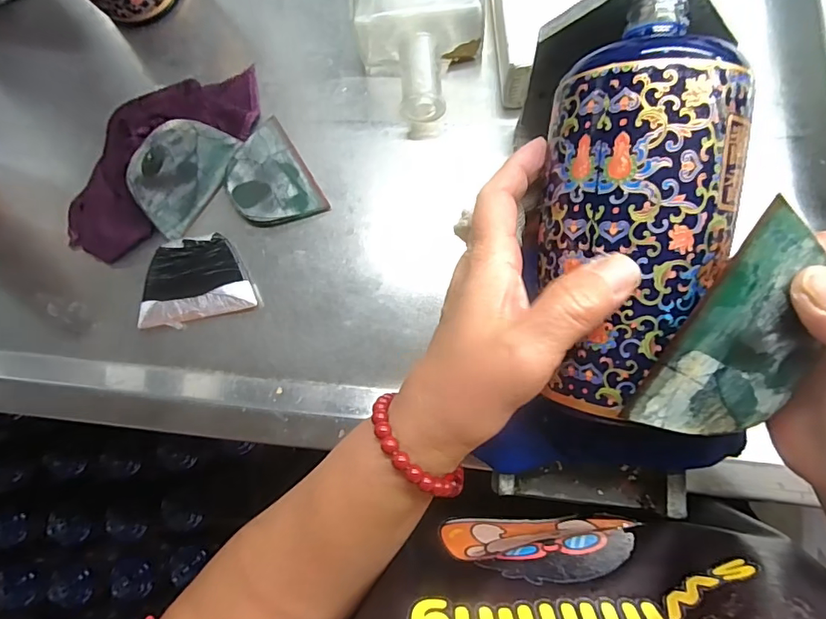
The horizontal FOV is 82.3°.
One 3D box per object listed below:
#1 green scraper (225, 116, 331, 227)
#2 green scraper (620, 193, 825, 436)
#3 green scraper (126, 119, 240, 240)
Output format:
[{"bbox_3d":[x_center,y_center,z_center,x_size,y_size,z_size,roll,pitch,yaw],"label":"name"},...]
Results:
[{"bbox_3d":[-0.107,-0.095,0.345,0.058,0.007,0.081,-32,84,2],"label":"green scraper"},{"bbox_3d":[0.134,0.014,0.187,0.053,0.004,0.095,28,102,-6],"label":"green scraper"},{"bbox_3d":[-0.170,-0.100,0.341,0.053,0.004,0.084,36,88,-29],"label":"green scraper"}]

